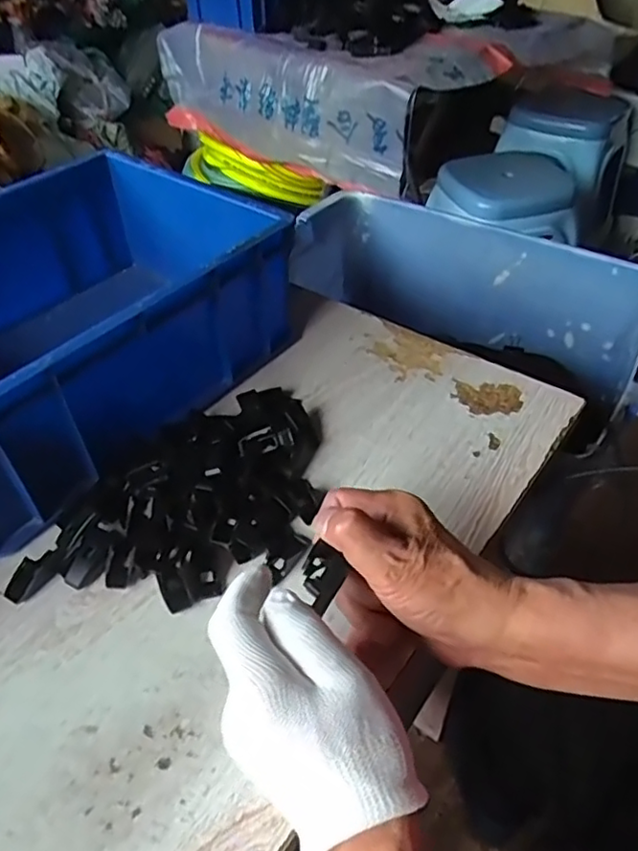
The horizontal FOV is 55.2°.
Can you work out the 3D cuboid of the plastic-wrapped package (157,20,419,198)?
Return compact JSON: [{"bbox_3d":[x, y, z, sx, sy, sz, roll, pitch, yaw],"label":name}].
[{"bbox_3d":[-0.116,-0.757,1.437,0.113,0.248,0.795,-35,53,-29],"label":"plastic-wrapped package"}]

